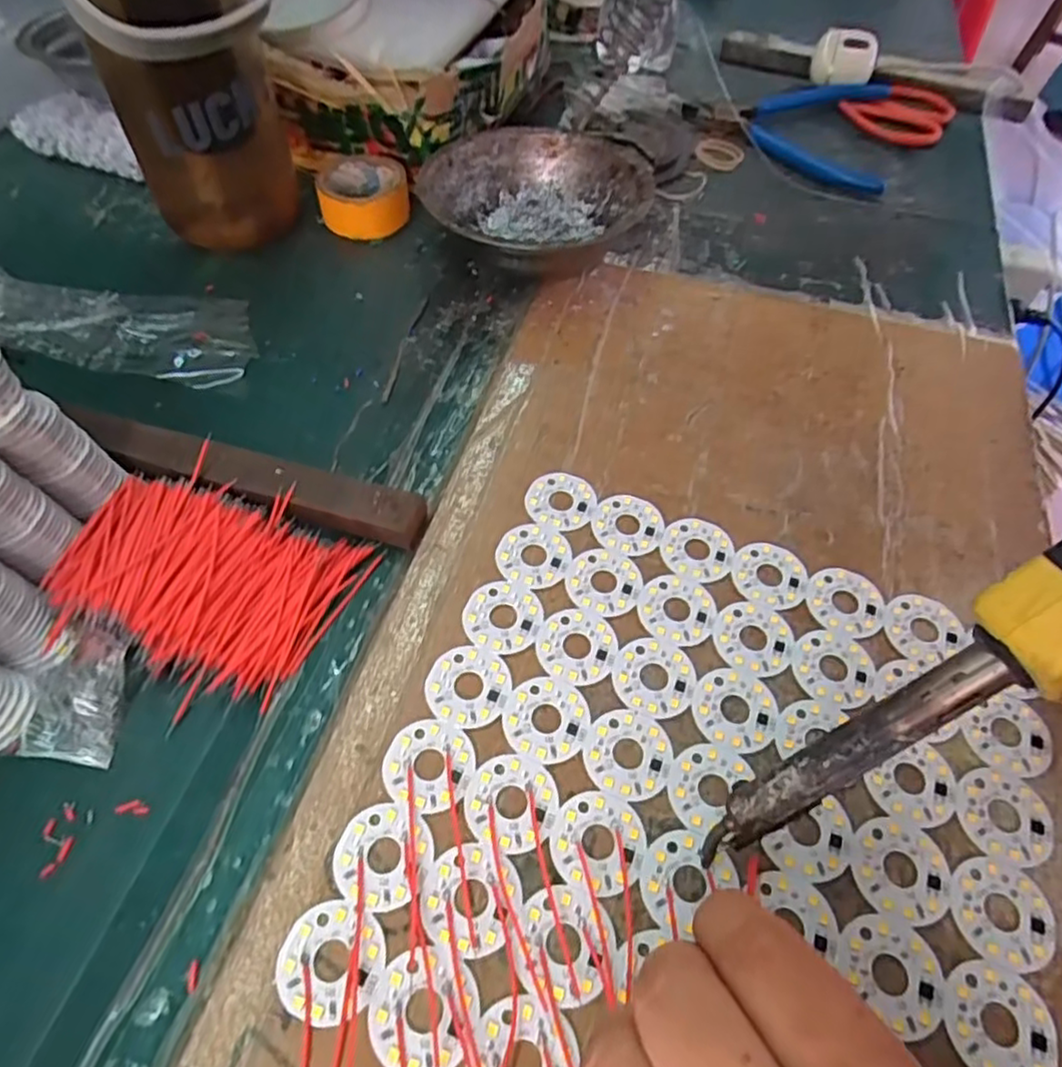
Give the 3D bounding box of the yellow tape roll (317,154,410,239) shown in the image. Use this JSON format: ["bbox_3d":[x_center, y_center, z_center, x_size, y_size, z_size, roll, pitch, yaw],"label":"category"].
[{"bbox_3d":[-0.102,-0.207,0.412,0.053,0.028,0.053,0,56,-1],"label":"yellow tape roll"}]

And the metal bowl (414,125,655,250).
[{"bbox_3d":[0.003,-0.191,0.394,0.125,0.043,0.125,0,56,-1],"label":"metal bowl"}]

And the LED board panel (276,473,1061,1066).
[{"bbox_3d":[0.062,0.087,0.228,0.206,0.004,0.207,20,58,12],"label":"LED board panel"}]

